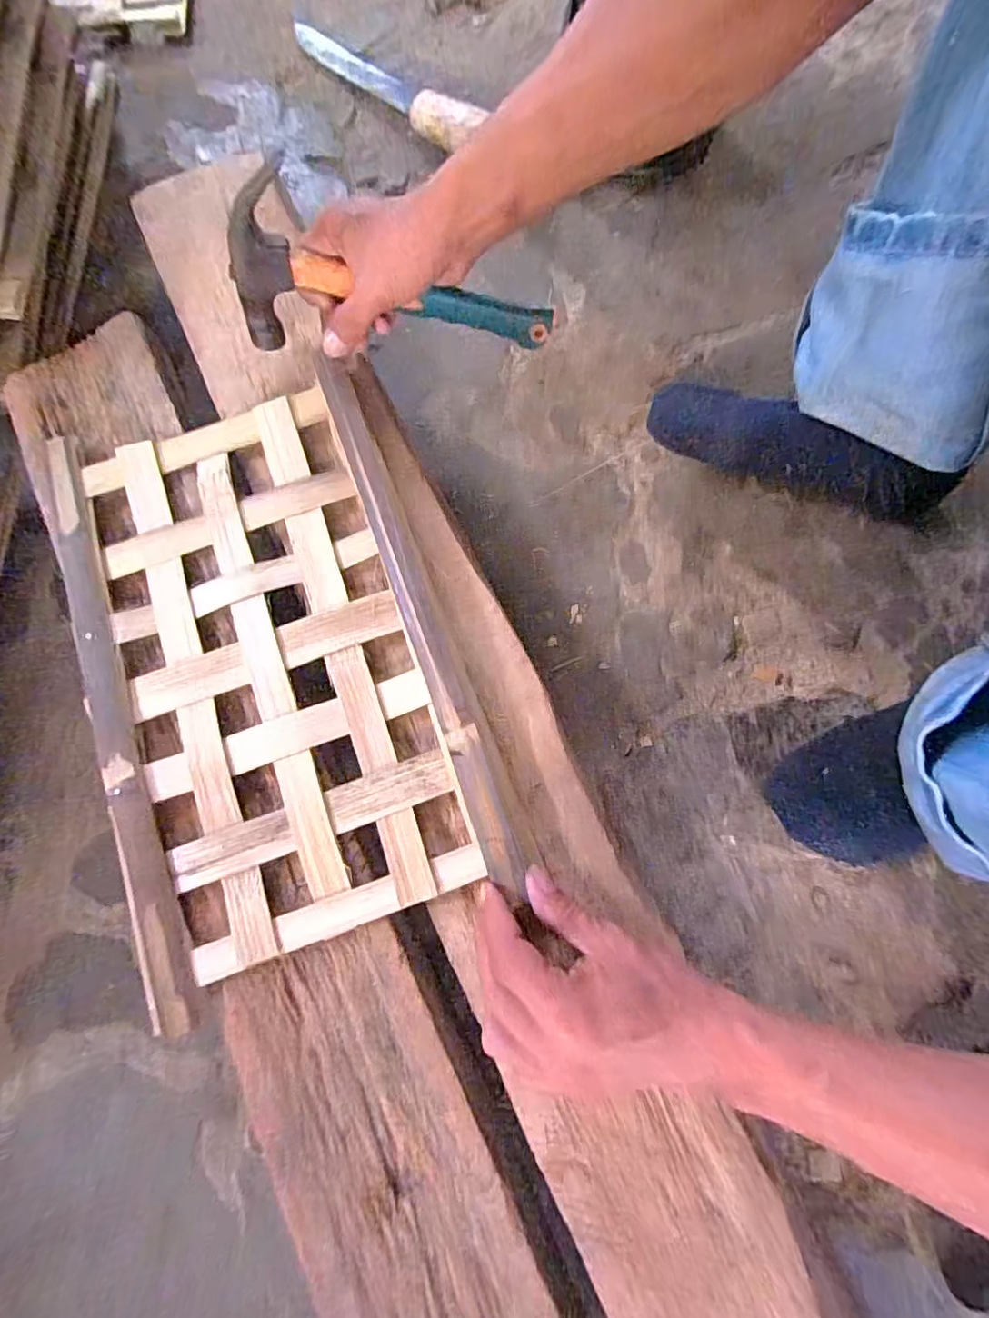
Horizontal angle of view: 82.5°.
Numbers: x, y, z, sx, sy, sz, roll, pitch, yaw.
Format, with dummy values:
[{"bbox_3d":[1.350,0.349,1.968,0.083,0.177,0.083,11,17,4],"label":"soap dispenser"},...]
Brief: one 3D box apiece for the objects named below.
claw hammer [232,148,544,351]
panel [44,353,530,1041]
[{"bbox_3d":[-0.062,-0.265,0.372,0.208,0.101,0.030,-5,52,-6],"label":"claw hammer"},{"bbox_3d":[-0.142,-0.006,0.354,0.221,0.022,0.349,-19,78,-4],"label":"panel"}]

